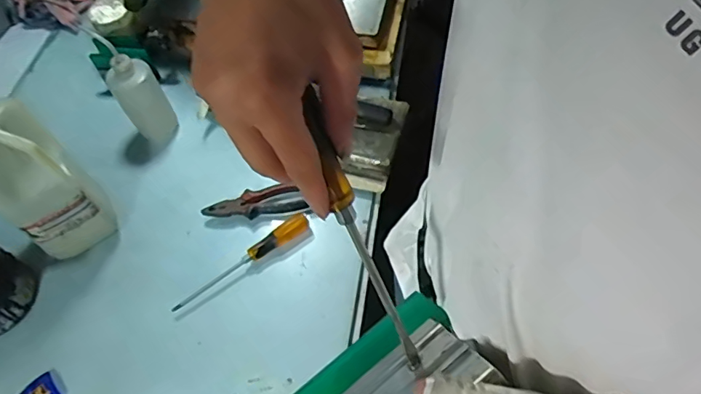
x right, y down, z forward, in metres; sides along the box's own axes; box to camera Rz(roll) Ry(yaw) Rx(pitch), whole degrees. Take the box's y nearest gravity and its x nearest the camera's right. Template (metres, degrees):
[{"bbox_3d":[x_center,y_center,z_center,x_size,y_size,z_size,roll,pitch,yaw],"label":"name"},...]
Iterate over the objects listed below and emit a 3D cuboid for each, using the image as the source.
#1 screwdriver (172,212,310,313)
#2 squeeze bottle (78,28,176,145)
[{"bbox_3d":[-0.172,0.098,0.774,0.237,0.034,0.027,-31,61,-13],"label":"screwdriver"},{"bbox_3d":[-0.379,-0.196,0.871,0.076,0.198,0.093,-32,61,-15],"label":"squeeze bottle"}]

